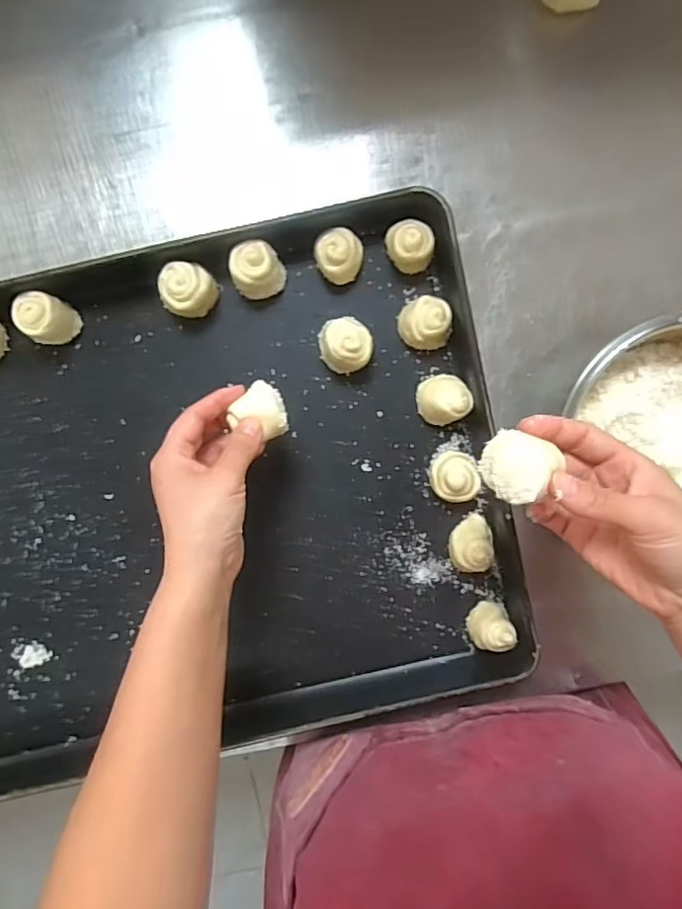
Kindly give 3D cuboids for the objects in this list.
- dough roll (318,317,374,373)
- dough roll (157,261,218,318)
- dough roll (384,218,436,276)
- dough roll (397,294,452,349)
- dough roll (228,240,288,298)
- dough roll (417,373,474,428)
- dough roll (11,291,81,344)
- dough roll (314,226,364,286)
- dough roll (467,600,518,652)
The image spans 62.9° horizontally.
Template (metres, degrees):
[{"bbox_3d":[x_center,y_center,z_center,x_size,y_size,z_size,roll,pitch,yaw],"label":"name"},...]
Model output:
[{"bbox_3d":[0.004,-0.087,0.449,0.040,0.036,0.042,0,96,-1],"label":"dough roll"},{"bbox_3d":[-0.120,-0.130,0.443,0.041,0.037,0.039,0,96,-1],"label":"dough roll"},{"bbox_3d":[0.054,-0.163,0.446,0.036,0.033,0.039,0,96,-1],"label":"dough roll"},{"bbox_3d":[0.068,-0.106,0.450,0.041,0.035,0.040,0,96,-1],"label":"dough roll"},{"bbox_3d":[-0.066,-0.146,0.442,0.039,0.036,0.039,-23,96,1],"label":"dough roll"},{"bbox_3d":[0.084,-0.045,0.456,0.039,0.035,0.038,0,96,-1],"label":"dough roll"},{"bbox_3d":[-0.232,-0.107,0.442,0.036,0.043,0.036,0,96,-1],"label":"dough roll"},{"bbox_3d":[-0.001,-0.156,0.443,0.036,0.032,0.041,-11,96,0],"label":"dough roll"},{"bbox_3d":[0.128,0.148,0.473,0.036,0.037,0.031,-37,95,2],"label":"dough roll"}]

